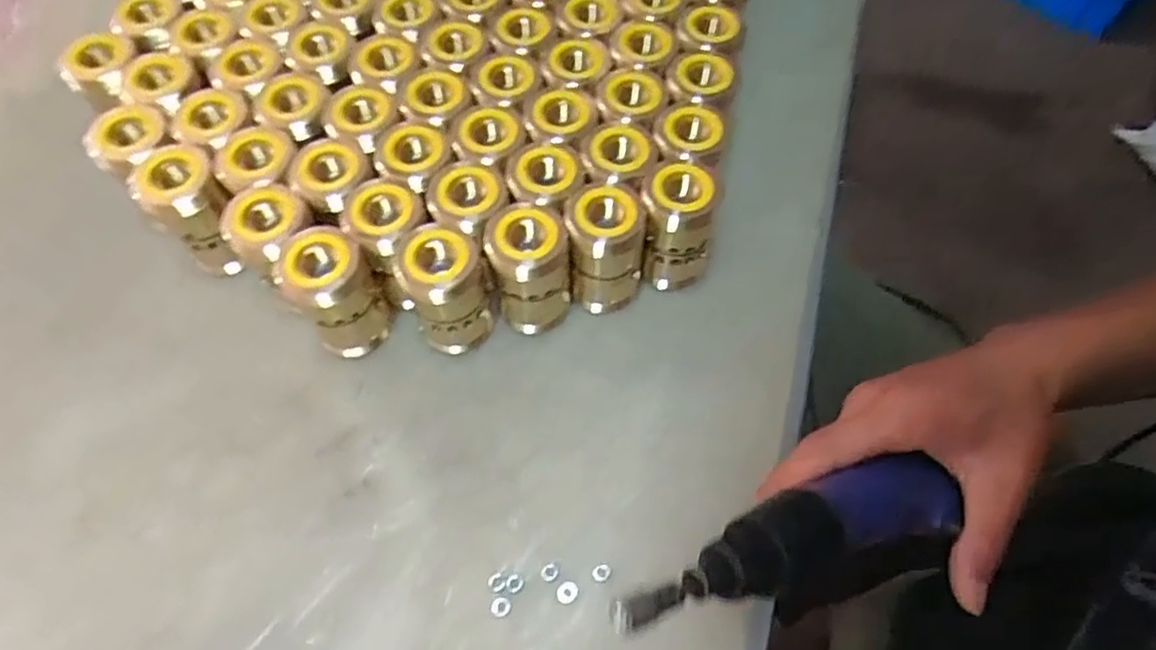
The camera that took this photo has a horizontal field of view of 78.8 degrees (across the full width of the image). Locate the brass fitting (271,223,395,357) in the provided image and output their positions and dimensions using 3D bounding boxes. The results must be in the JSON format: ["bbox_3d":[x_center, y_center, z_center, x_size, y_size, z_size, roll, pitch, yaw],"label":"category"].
[{"bbox_3d":[-0.131,-0.020,0.376,0.042,0.077,0.044,-1,62,2],"label":"brass fitting"}]

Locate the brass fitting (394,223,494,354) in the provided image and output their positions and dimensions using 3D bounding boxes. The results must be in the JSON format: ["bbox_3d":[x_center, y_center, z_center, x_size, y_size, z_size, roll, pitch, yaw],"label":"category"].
[{"bbox_3d":[-0.068,-0.016,0.374,0.043,0.075,0.041,-21,63,-8],"label":"brass fitting"}]

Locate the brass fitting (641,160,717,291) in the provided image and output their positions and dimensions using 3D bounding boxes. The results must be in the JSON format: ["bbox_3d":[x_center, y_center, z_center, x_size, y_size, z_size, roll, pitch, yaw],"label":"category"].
[{"bbox_3d":[0.054,-0.055,0.394,0.036,0.070,0.037,2,63,4],"label":"brass fitting"}]

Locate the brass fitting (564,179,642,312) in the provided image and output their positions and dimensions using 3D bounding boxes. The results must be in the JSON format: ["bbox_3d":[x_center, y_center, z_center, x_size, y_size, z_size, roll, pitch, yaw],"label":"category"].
[{"bbox_3d":[0.015,-0.043,0.388,0.038,0.069,0.040,-4,62,0],"label":"brass fitting"}]

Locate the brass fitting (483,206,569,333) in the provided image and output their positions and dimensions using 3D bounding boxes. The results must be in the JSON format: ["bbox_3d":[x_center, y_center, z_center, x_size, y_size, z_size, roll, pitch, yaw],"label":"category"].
[{"bbox_3d":[-0.025,-0.030,0.380,0.040,0.070,0.039,-6,62,-1],"label":"brass fitting"}]

